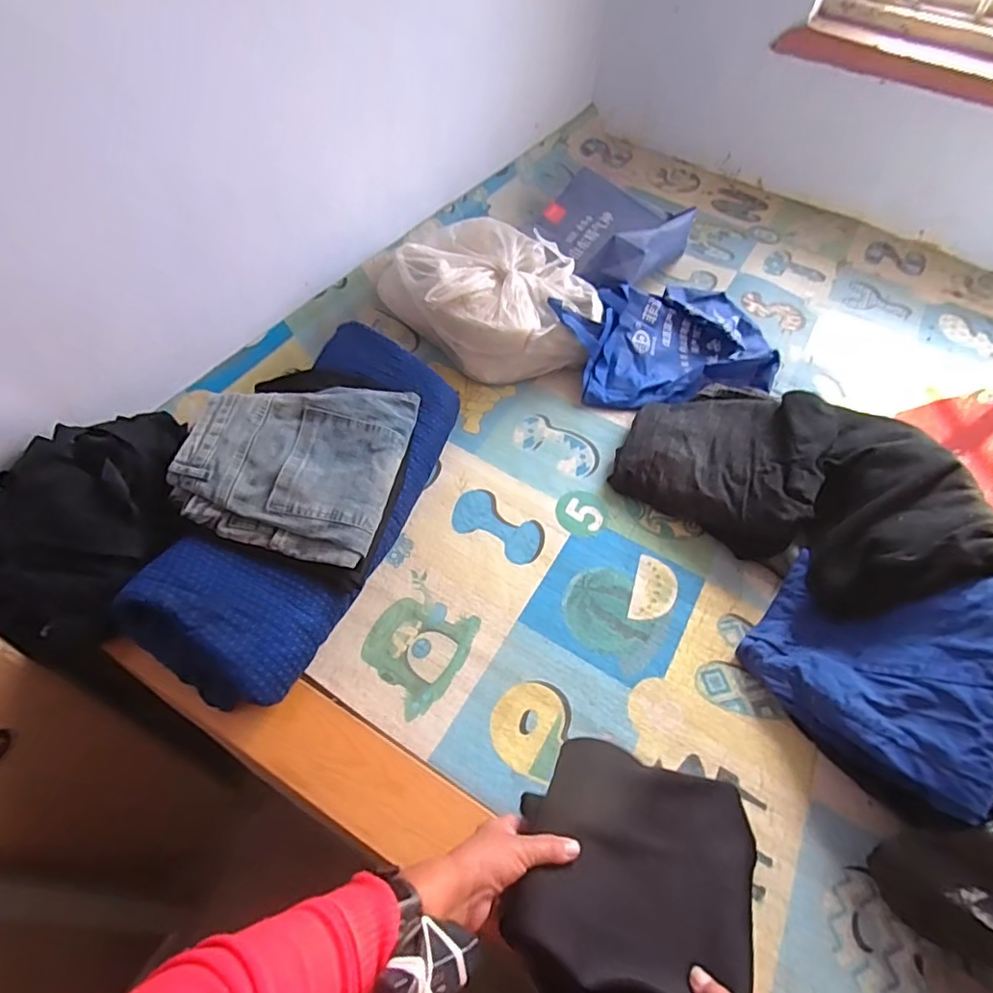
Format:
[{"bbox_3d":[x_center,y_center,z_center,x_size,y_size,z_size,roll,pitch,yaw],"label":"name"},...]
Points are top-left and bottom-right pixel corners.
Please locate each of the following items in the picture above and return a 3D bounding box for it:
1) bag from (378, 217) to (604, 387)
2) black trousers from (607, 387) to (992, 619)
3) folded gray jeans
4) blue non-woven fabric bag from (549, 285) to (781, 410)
[{"bbox_3d":[0.015,-0.348,1.025,0.332,0.163,0.281,17,55,8],"label":"bag"},{"bbox_3d":[0.424,-0.036,0.829,0.468,0.178,0.291,38,61,21],"label":"black trousers"},{"bbox_3d":[-0.247,-0.058,0.722,0.239,0.063,0.256,12,55,4],"label":"folded gray jeans"},{"bbox_3d":[0.329,-0.280,1.038,0.428,0.134,0.271,-27,61,-21],"label":"blue non-woven fabric bag"}]

